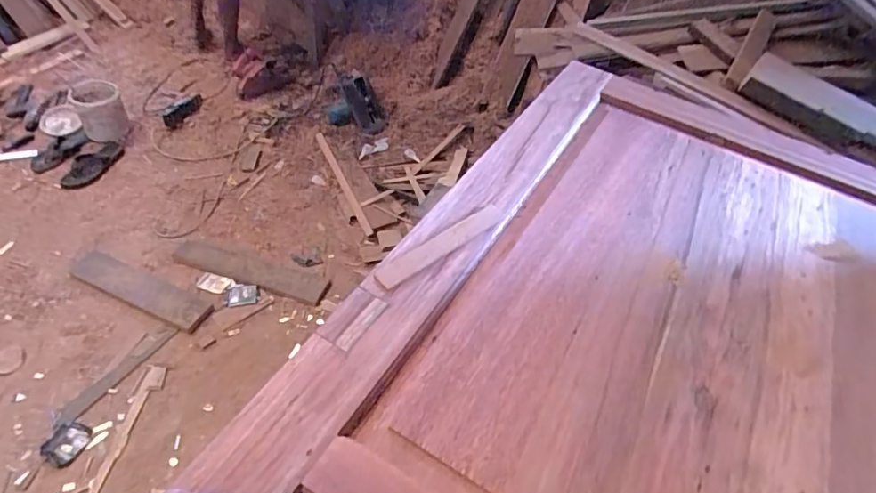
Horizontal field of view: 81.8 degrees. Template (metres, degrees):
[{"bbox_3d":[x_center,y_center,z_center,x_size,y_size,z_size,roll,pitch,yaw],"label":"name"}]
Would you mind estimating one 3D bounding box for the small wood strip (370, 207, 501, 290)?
[{"bbox_3d":[0.008,-0.004,0.735,0.235,0.008,0.034,-30,57,-31],"label":"small wood strip"}]

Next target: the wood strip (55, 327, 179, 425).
[{"bbox_3d":[-0.922,0.364,1.464,0.066,0.011,0.352,27,55,22],"label":"wood strip"}]

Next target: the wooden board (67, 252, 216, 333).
[{"bbox_3d":[-0.978,0.131,1.640,0.532,0.020,0.126,20,49,13],"label":"wooden board"}]

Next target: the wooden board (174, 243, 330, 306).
[{"bbox_3d":[-0.640,0.080,1.734,0.565,0.019,0.118,16,53,12],"label":"wooden board"}]

